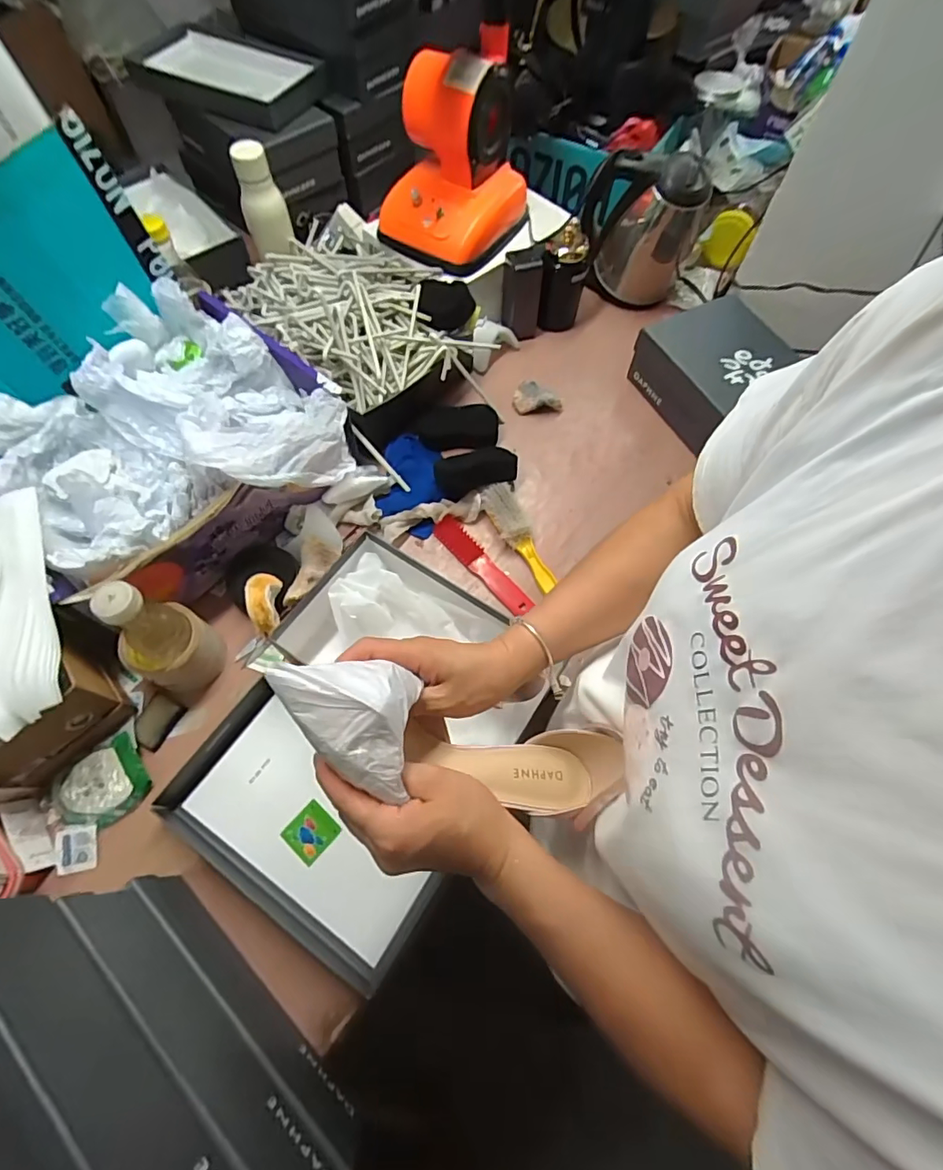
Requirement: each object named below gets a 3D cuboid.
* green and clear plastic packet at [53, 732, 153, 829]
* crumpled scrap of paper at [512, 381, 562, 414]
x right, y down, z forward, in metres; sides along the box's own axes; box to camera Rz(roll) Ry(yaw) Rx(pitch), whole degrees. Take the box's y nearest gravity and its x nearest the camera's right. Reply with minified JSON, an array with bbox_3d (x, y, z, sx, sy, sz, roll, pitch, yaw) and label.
[{"bbox_3d":[-0.425,0.230,0.596,0.095,0.016,0.084,-31,69,-15],"label":"green and clear plastic packet"},{"bbox_3d":[0.105,-0.312,0.860,0.080,0.018,0.061,-9,65,-6],"label":"crumpled scrap of paper"}]

